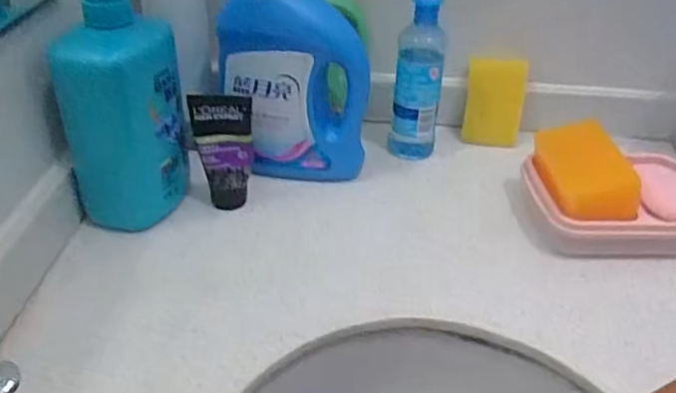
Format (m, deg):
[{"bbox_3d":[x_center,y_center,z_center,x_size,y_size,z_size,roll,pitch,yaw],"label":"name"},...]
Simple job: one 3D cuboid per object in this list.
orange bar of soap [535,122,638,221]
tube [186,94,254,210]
[{"bbox_3d":[0.210,-0.023,0.520,0.057,0.041,0.091,-3,35,-7],"label":"orange bar of soap"},{"bbox_3d":[-0.100,-0.038,0.538,0.050,0.106,0.024,-7,37,-13],"label":"tube"}]

